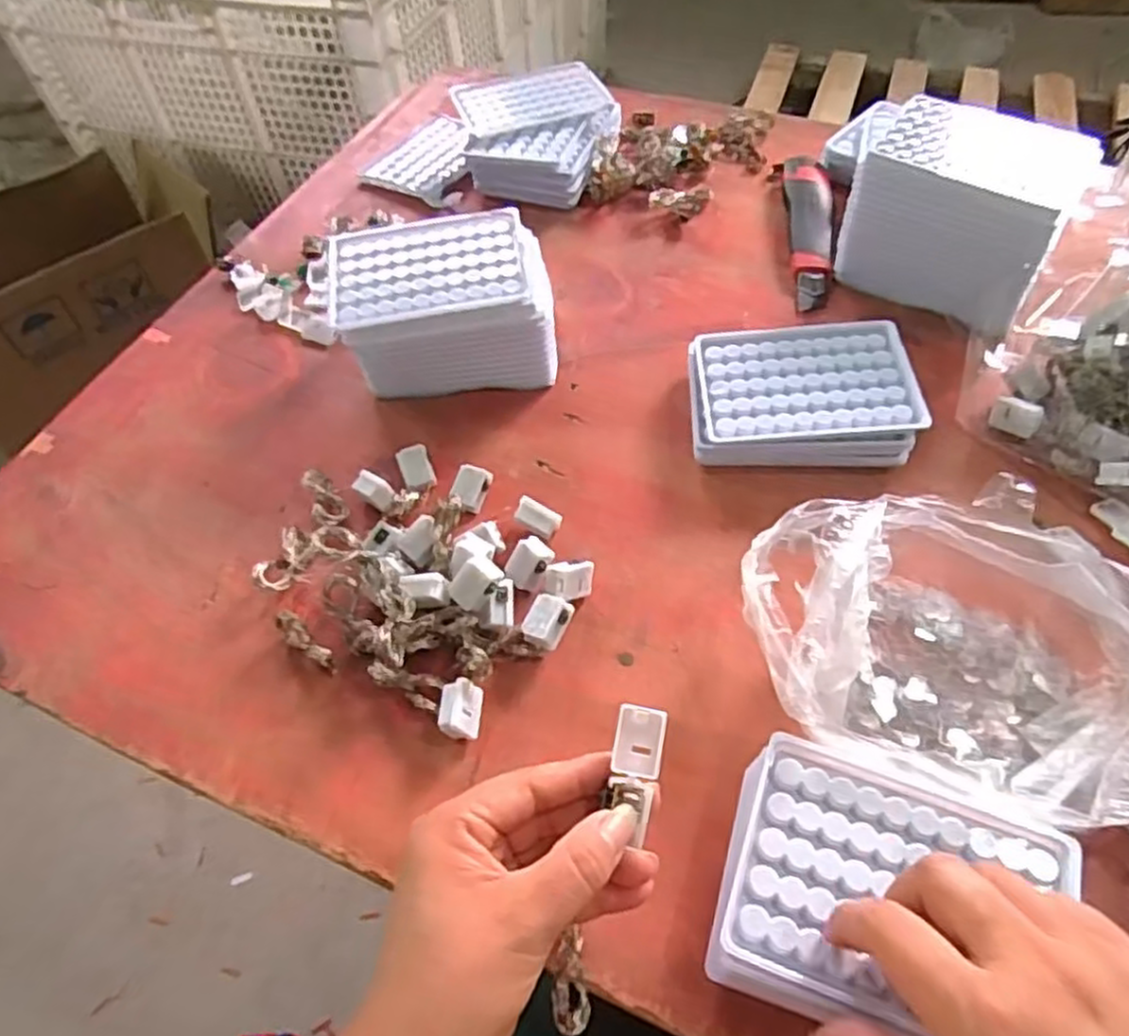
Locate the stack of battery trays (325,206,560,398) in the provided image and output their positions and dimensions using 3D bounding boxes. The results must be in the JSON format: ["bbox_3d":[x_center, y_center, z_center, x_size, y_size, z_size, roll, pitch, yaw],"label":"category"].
[{"bbox_3d":[-0.081,-0.147,0.521,0.145,0.070,0.103,-7,54,-1],"label":"stack of battery trays"}]

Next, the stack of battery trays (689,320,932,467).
[{"bbox_3d":[0.151,-0.081,0.487,0.134,0.031,0.100,0,55,4],"label":"stack of battery trays"}]

